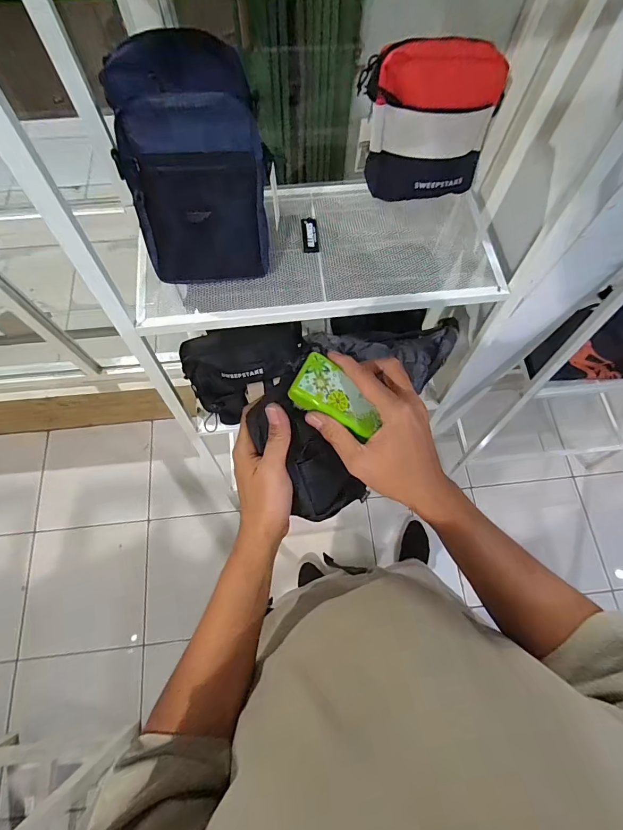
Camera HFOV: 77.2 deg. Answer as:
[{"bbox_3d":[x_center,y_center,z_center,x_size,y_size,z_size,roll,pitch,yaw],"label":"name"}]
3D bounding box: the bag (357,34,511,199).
[{"bbox_3d":[0.167,-0.405,0.554,0.186,0.166,0.075,2,70,0],"label":"bag"}]

